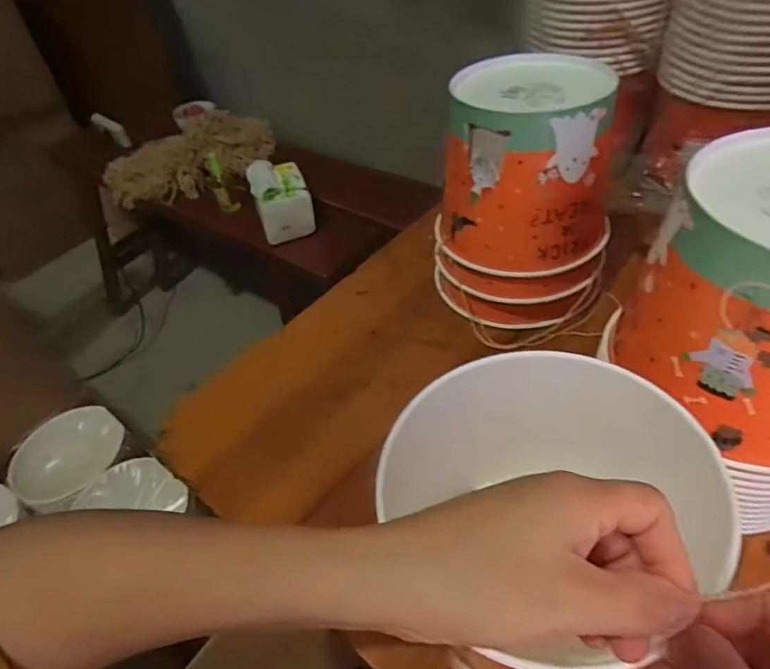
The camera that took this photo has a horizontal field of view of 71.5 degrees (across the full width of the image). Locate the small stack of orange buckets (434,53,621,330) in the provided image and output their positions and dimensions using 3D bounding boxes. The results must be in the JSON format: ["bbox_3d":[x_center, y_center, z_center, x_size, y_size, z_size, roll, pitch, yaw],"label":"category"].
[{"bbox_3d":[0.123,-0.114,0.478,0.150,0.201,0.126,8,49,14],"label":"small stack of orange buckets"}]

